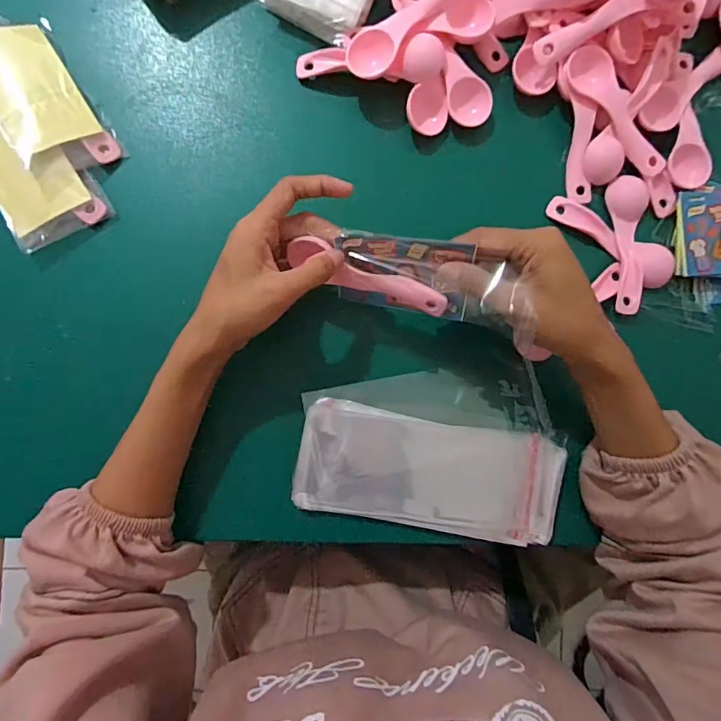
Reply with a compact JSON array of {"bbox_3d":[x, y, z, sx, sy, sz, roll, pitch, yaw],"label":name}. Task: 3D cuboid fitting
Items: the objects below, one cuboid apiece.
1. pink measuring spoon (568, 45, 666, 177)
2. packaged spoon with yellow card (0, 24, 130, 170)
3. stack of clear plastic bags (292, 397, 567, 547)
[{"bbox_3d":[0.203,-0.195,0.358,0.034,0.019,0.111,-38,91,-2],"label":"pink measuring spoon"},{"bbox_3d":[-0.236,-0.191,0.333,0.066,0.011,0.110,-33,100,-18],"label":"packaged spoon with yellow card"},{"bbox_3d":[0.051,0.086,0.347,0.192,0.022,0.083,10,89,-2],"label":"stack of clear plastic bags"}]

